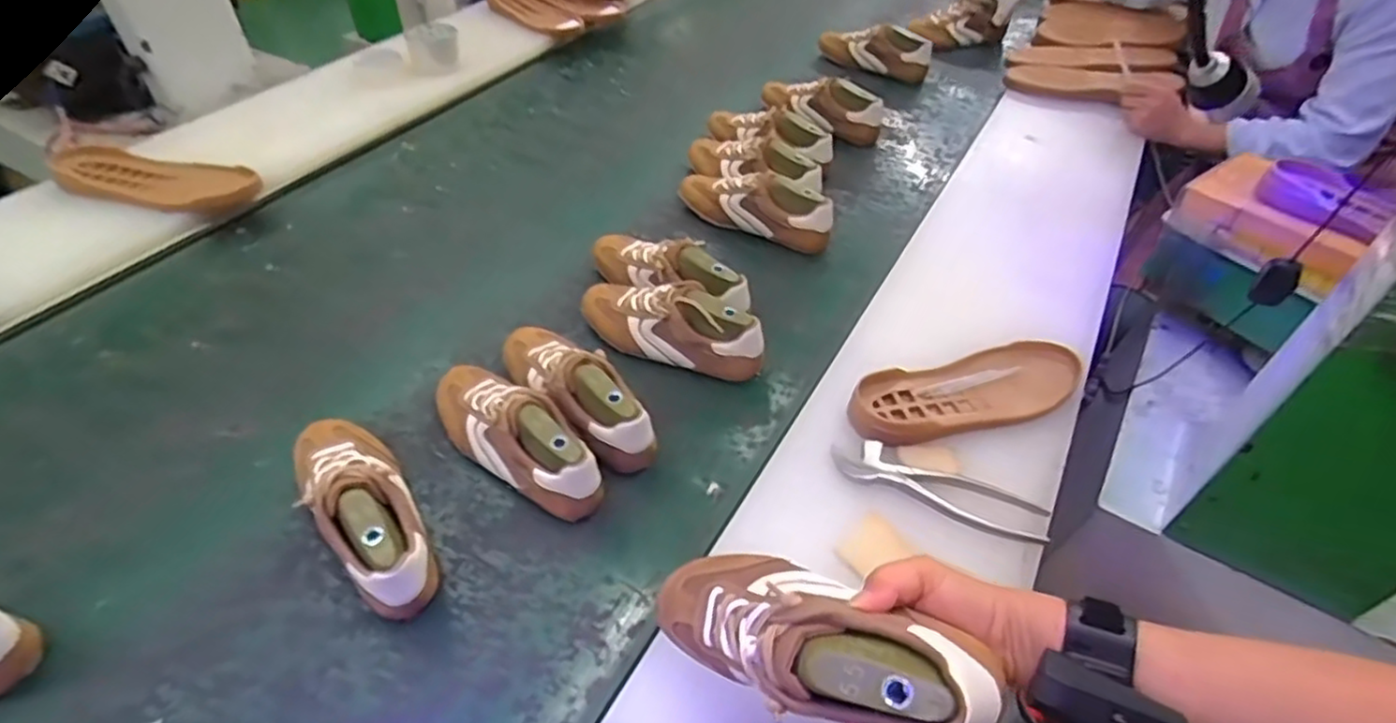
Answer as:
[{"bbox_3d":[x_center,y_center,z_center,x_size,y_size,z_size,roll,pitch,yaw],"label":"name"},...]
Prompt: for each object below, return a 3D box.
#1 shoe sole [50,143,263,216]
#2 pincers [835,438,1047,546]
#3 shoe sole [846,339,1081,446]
[{"bbox_3d":[-0.767,-0.256,0.961,0.275,0.031,0.110,11,46,6],"label":"shoe sole"},{"bbox_3d":[0.218,0.115,0.629,0.190,0.013,0.044,19,48,18],"label":"pincers"},{"bbox_3d":[0.279,0.027,0.702,0.263,0.022,0.088,-14,46,-14],"label":"shoe sole"}]

